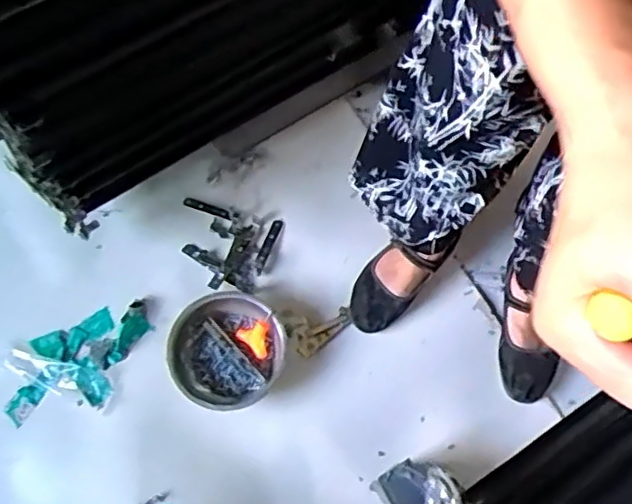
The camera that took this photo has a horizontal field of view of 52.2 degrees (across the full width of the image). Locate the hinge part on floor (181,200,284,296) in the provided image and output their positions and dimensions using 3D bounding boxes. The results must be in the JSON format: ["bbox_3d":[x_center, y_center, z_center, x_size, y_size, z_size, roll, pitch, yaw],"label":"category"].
[{"bbox_3d":[-0.159,-0.008,1.118,0.166,0.026,0.147,12,67,7],"label":"hinge part on floor"}]

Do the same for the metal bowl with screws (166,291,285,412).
[{"bbox_3d":[-0.139,0.154,1.012,0.164,0.061,0.174,-1,66,1],"label":"metal bowl with screws"}]

